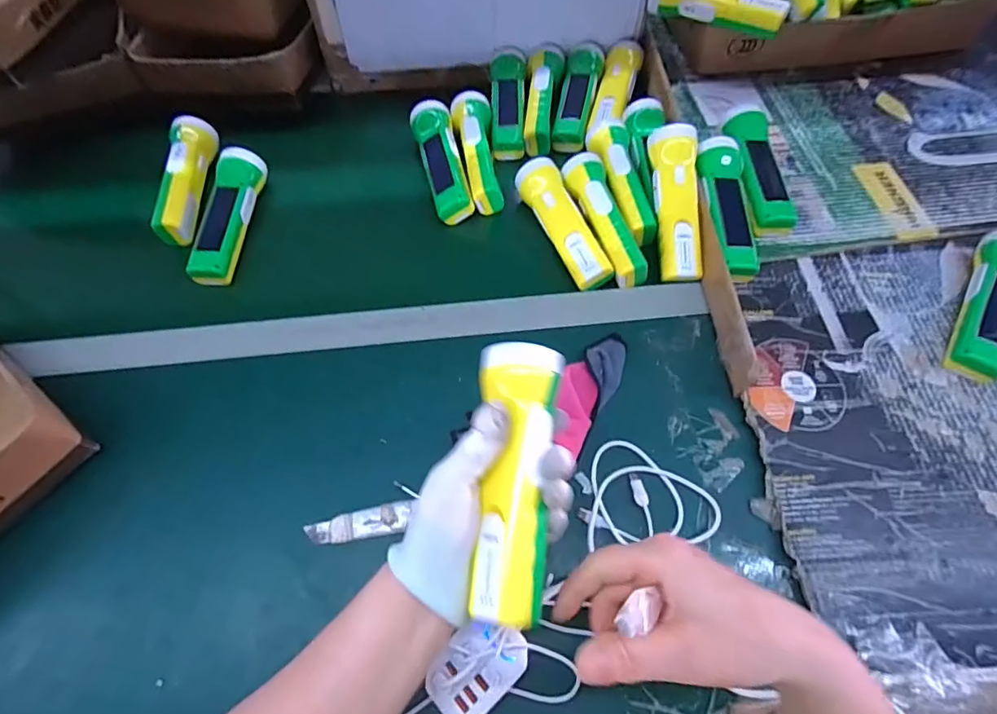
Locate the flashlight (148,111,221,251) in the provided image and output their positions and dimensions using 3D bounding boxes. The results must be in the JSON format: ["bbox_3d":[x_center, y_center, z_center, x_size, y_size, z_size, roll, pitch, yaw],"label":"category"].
[{"bbox_3d":[-0.377,-0.216,0.615,0.036,0.040,0.180,-3,62,0],"label":"flashlight"}]

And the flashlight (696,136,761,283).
[{"bbox_3d":[0.247,-0.163,0.566,0.047,0.047,0.175,0,62,1],"label":"flashlight"}]

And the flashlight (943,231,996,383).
[{"bbox_3d":[0.491,-0.055,0.508,0.047,0.044,0.181,30,67,16],"label":"flashlight"}]

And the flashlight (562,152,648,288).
[{"bbox_3d":[0.117,-0.157,0.580,0.044,0.038,0.172,-12,63,-5],"label":"flashlight"}]

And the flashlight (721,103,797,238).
[{"bbox_3d":[0.297,-0.214,0.595,0.054,0.052,0.168,-1,62,0],"label":"flashlight"}]

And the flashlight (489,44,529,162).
[{"bbox_3d":[0.015,-0.339,0.693,0.051,0.046,0.176,-1,65,0],"label":"flashlight"}]

